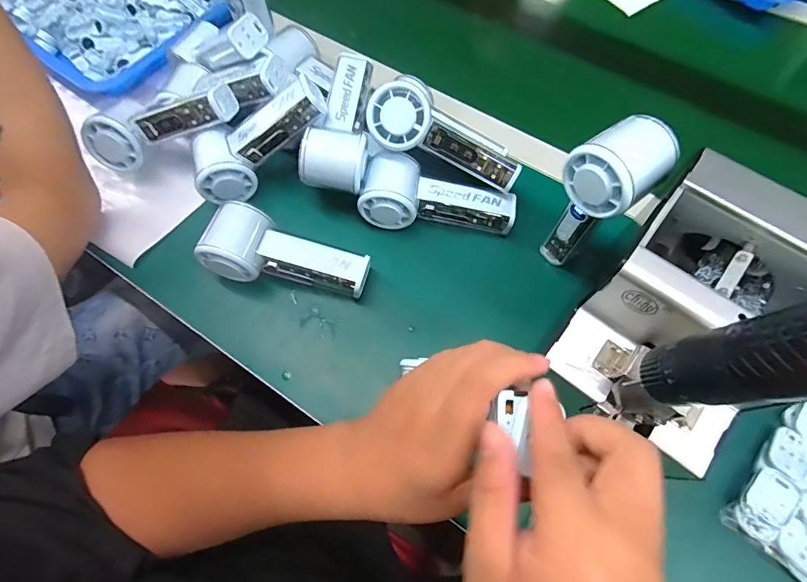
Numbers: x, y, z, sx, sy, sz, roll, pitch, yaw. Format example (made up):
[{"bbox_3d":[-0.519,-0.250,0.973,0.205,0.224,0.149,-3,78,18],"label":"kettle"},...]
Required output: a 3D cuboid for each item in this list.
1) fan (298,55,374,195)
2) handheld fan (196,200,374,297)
[{"bbox_3d":[-0.066,-0.171,0.427,0.062,0.058,0.152,1,66,0],"label":"fan"},{"bbox_3d":[-0.108,-0.035,0.395,0.151,0.050,0.067,12,67,5],"label":"handheld fan"}]

